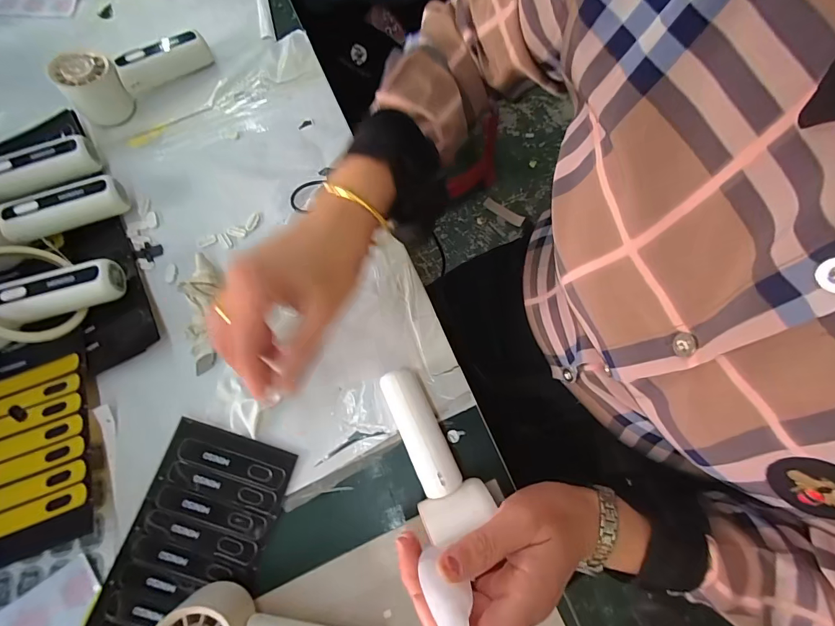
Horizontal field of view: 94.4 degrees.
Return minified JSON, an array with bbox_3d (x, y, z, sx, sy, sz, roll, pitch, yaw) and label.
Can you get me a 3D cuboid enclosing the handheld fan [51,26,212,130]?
[{"bbox_3d":[-0.309,-0.270,0.432,0.155,0.054,0.056,-36,75,-10],"label":"handheld fan"}]

